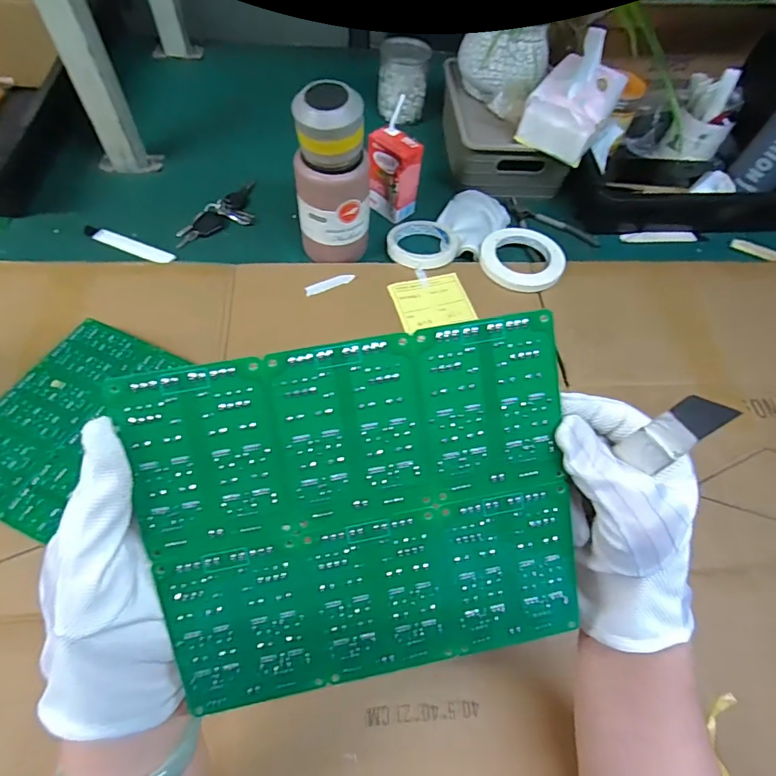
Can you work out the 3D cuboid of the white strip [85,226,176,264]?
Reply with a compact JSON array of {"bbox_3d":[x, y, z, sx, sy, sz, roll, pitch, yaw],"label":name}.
[{"bbox_3d":[-0.357,-0.196,0.637,0.142,0.009,0.028,20,59,8],"label":"white strip"}]

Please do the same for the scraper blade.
[{"bbox_3d":[0.130,0.021,0.214,0.004,0.051,0.018,-19,62,-34],"label":"scraper blade"}]

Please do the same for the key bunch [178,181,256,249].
[{"bbox_3d":[-0.231,-0.252,0.678,0.068,0.016,0.165,30,61,14],"label":"key bunch"}]

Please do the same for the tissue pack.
[{"bbox_3d":[0.260,-0.400,0.637,0.097,0.112,0.137,33,62,15],"label":"tissue pack"}]

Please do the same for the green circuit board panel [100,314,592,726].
[{"bbox_3d":[-0.010,0.064,0.233,0.202,0.004,0.171,-10,100,-5],"label":"green circuit board panel"}]

